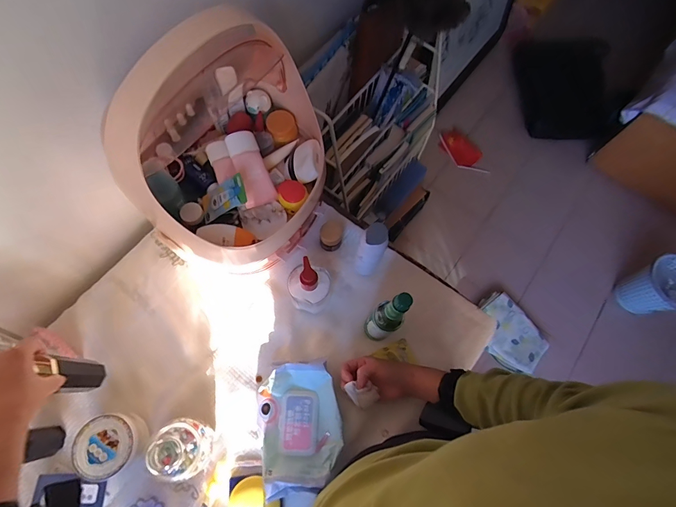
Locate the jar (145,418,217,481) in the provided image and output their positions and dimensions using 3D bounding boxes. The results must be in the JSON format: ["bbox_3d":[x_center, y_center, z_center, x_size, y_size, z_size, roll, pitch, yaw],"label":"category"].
[{"bbox_3d":[-0.234,0.293,0.544,0.066,0.104,0.083,-38,76,-15],"label":"jar"}]

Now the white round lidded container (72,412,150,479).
[{"bbox_3d":[-0.350,0.295,0.561,0.087,0.062,0.080,1,70,-3],"label":"white round lidded container"}]

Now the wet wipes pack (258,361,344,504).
[{"bbox_3d":[-0.060,0.279,0.589,0.127,0.047,0.190,-7,70,-5],"label":"wet wipes pack"}]

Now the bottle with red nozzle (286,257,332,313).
[{"bbox_3d":[-0.048,0.056,0.614,0.068,0.144,0.062,1,70,-3],"label":"bottle with red nozzle"}]

